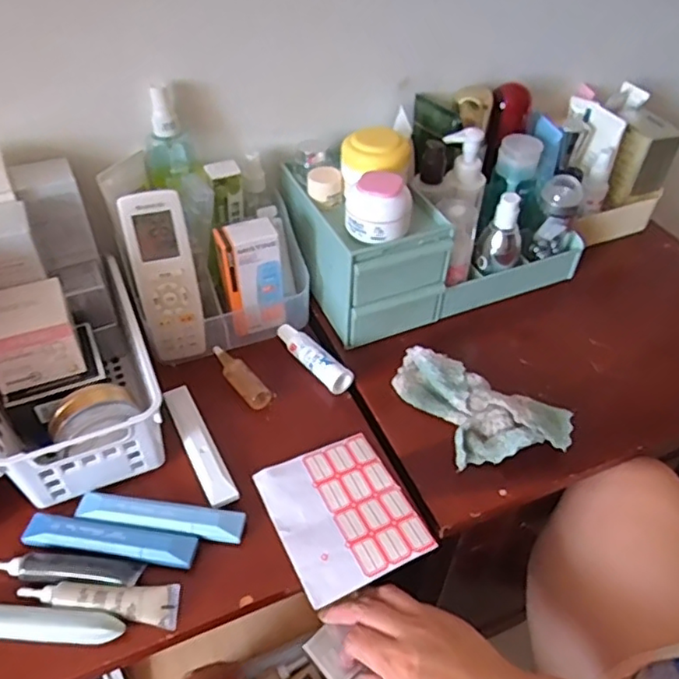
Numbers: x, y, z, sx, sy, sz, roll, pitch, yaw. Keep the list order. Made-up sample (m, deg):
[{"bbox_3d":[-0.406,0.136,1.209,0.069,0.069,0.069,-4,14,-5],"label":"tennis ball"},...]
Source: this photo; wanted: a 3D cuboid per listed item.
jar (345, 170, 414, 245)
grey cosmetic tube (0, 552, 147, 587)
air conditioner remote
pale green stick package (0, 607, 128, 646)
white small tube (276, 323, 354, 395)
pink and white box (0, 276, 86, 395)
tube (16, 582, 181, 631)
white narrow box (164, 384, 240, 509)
[{"bbox_3d":[0.036,-0.117,0.540,0.057,0.045,0.044,7,45,5],"label":"jar"},{"bbox_3d":[-0.196,0.163,0.432,0.107,0.011,0.023,4,45,2],"label":"grey cosmetic tube"},{"bbox_3d":[-0.158,-0.056,0.558,0.053,0.158,0.016,-15,27,-17],"label":"air conditioner remote"},{"bbox_3d":[-0.205,0.194,0.410,0.119,0.015,0.019,3,45,1],"label":"pale green stick package"},{"bbox_3d":[-0.028,0.016,0.588,0.022,0.024,0.099,-31,54,-29],"label":"white small tube"},{"bbox_3d":[-0.244,-0.005,0.480,0.065,0.052,0.063,-20,49,-21],"label":"pink and white box"},{"bbox_3d":[-0.166,0.179,0.421,0.109,0.017,0.023,6,45,4],"label":"tube"},{"bbox_3d":[-0.119,0.087,0.514,0.024,0.009,0.126,-21,49,-21],"label":"white narrow box"}]

